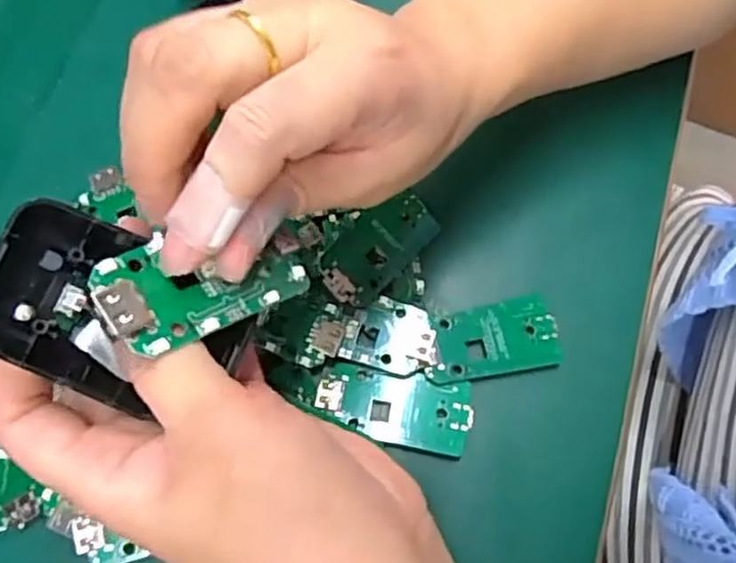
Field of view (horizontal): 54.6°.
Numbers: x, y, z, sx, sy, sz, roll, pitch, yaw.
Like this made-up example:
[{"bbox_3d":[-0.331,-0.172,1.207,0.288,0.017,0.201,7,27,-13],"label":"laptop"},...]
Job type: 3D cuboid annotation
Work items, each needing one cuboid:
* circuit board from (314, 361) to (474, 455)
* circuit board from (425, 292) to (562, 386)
[{"bbox_3d":[0.011,0.052,0.294,0.063,0.004,0.029,10,72,2],"label":"circuit board"},{"bbox_3d":[0.053,0.024,0.306,0.055,0.004,0.032,-9,73,-4],"label":"circuit board"}]

